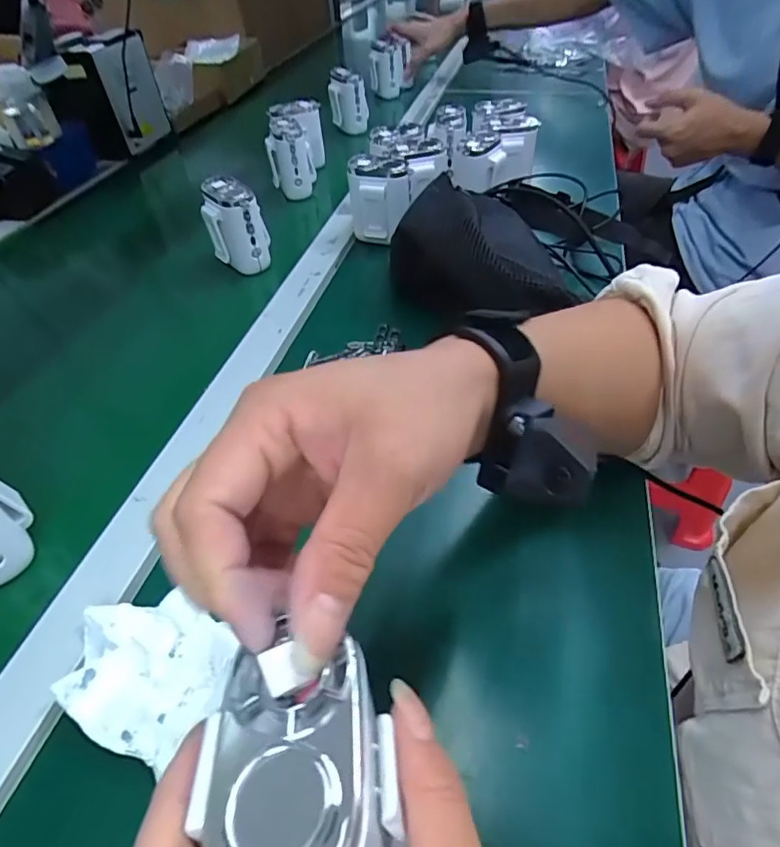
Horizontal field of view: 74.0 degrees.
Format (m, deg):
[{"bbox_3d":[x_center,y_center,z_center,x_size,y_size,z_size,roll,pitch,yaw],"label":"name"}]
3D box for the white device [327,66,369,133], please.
[{"bbox_3d":[-0.069,-0.528,0.853,0.062,0.084,0.049,-3,46,-1],"label":"white device"}]

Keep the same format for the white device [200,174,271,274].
[{"bbox_3d":[-0.163,-0.212,0.552,0.067,0.079,0.052,22,51,22],"label":"white device"}]

